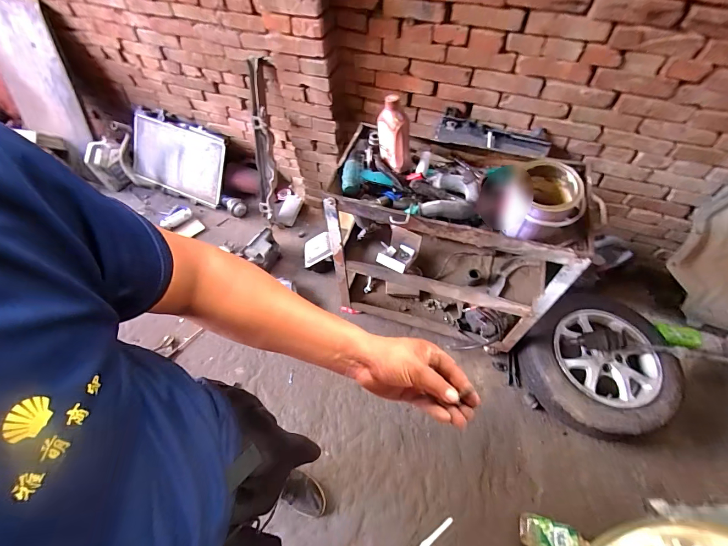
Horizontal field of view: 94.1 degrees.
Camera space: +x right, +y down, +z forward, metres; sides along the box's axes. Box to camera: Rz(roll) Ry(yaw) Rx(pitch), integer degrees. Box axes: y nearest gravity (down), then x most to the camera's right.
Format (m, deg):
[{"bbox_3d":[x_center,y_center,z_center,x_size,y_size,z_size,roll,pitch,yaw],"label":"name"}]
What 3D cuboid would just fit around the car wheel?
[{"bbox_3d":[0.962,0.335,1.378,0.612,0.174,0.510,-39,64,-22],"label":"car wheel"}]

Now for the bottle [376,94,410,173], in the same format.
[{"bbox_3d":[0.098,-0.423,1.060,0.110,0.237,0.137,1,57,2],"label":"bottle"}]

